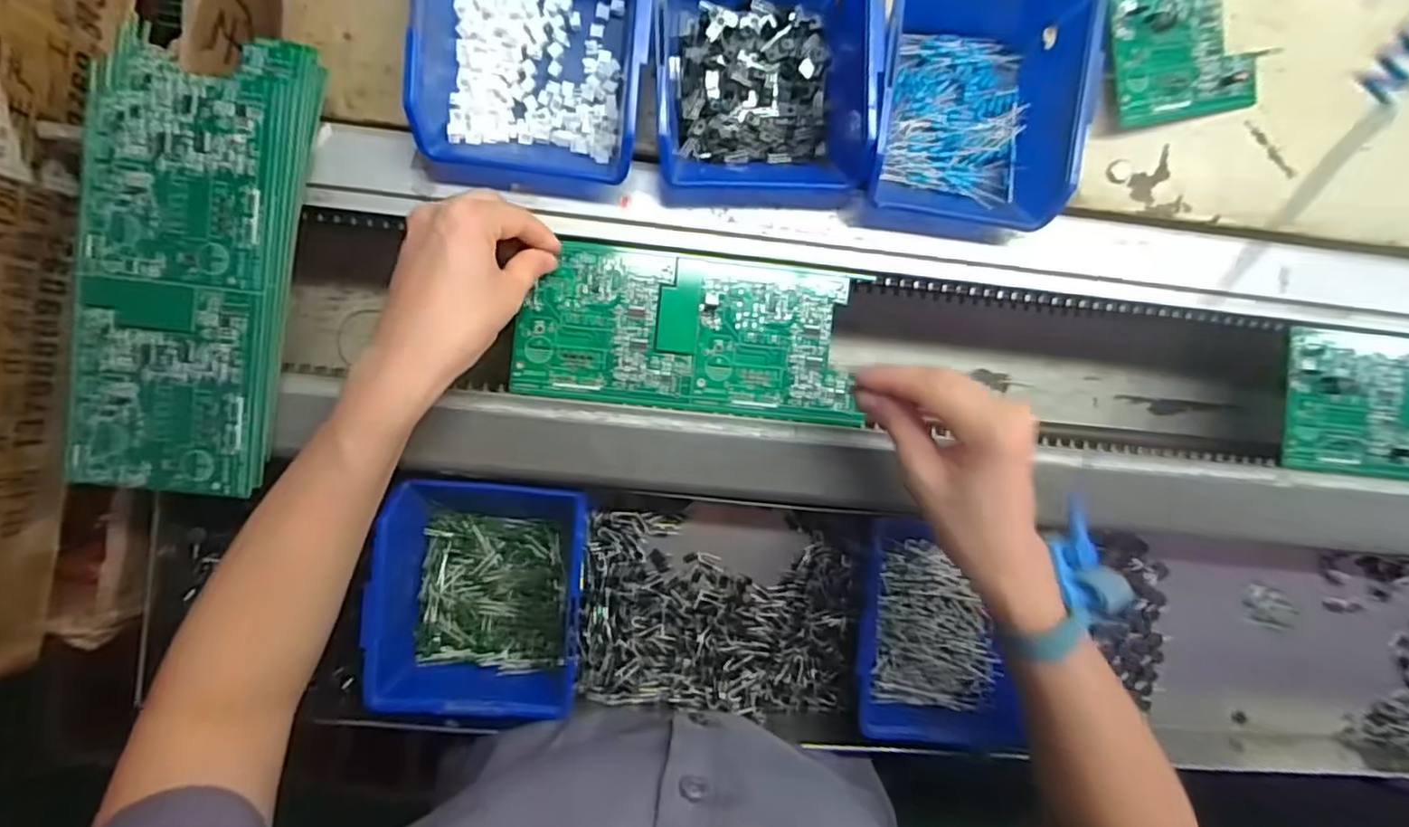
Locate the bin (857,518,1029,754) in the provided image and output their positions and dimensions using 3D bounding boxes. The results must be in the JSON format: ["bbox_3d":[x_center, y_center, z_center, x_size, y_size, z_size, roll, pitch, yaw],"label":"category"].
[{"bbox_3d":[0.156,0.143,0.429,0.121,0.042,0.130,9,90,-5],"label":"bin"}]

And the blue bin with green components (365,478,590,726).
[{"bbox_3d":[-0.135,0.114,0.416,0.125,0.054,0.139,4,91,-5],"label":"blue bin with green components"}]

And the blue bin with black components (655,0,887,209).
[{"bbox_3d":[0.033,-0.202,0.375,0.119,0.058,0.150,0,91,-5],"label":"blue bin with black components"}]

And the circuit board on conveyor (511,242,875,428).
[{"bbox_3d":[-0.008,-0.049,0.409,0.205,0.005,0.094,5,90,-4],"label":"circuit board on conveyor"}]

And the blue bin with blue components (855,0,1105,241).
[{"bbox_3d":[0.156,-0.180,0.388,0.118,0.056,0.137,3,91,-5],"label":"blue bin with blue components"}]

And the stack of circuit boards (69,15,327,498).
[{"bbox_3d":[-0.277,-0.080,0.356,0.098,0.019,0.240,6,90,-5],"label":"stack of circuit boards"}]

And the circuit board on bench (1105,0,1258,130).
[{"bbox_3d":[0.303,-0.239,0.421,0.107,0.010,0.096,-14,101,-11],"label":"circuit board on bench"}]

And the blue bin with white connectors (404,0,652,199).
[{"bbox_3d":[-0.093,-0.204,0.364,0.122,0.054,0.143,4,91,-5],"label":"blue bin with white connectors"}]

